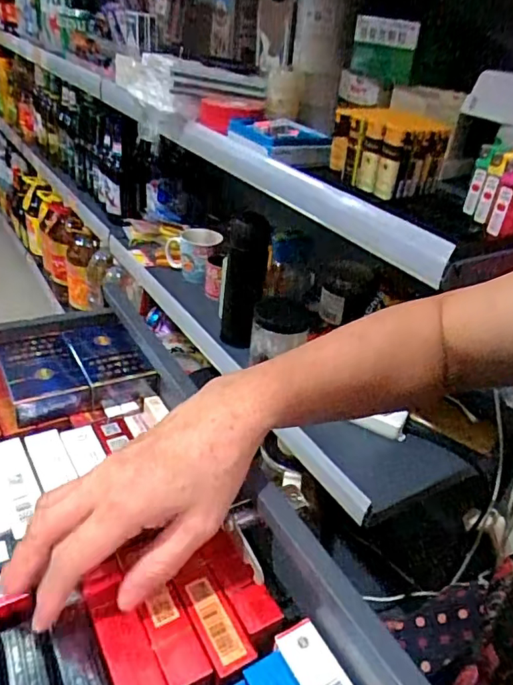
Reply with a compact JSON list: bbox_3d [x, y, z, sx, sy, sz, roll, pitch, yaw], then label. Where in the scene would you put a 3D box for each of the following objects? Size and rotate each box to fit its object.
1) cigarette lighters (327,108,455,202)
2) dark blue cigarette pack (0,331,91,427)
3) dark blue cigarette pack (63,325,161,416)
[{"bbox_3d":[0.140,-0.209,0.566,0.081,0.079,0.091,-15,38,-29],"label":"cigarette lighters"},{"bbox_3d":[-0.173,0.028,0.426,0.053,0.026,0.087,-14,38,-28],"label":"dark blue cigarette pack"},{"bbox_3d":[-0.123,0.020,0.447,0.053,0.029,0.088,-13,38,-28],"label":"dark blue cigarette pack"}]

